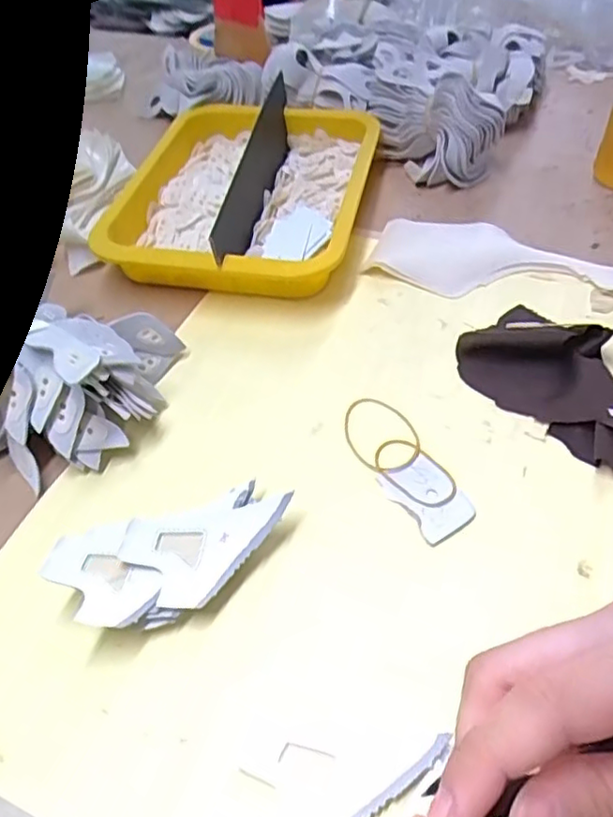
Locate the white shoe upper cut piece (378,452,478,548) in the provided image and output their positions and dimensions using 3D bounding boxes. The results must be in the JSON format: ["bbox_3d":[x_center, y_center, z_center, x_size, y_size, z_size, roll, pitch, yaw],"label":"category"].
[{"bbox_3d":[0.070,0.049,0.365,0.037,0.004,0.052,-27,50,-19],"label":"white shoe upper cut piece"}]

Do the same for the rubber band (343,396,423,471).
[{"bbox_3d":[0.047,0.015,0.395,0.045,0.004,0.059,-19,48,-12],"label":"rubber band"}]

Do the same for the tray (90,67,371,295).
[{"bbox_3d":[-0.053,-0.188,0.558,0.205,0.054,0.260,7,49,10],"label":"tray"}]

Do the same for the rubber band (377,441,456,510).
[{"bbox_3d":[0.065,0.037,0.375,0.035,0.004,0.054,-35,53,-25],"label":"rubber band"}]

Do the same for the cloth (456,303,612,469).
[{"bbox_3d":[0.162,-0.024,0.404,0.080,0.025,0.137,-25,52,-18],"label":"cloth"}]

